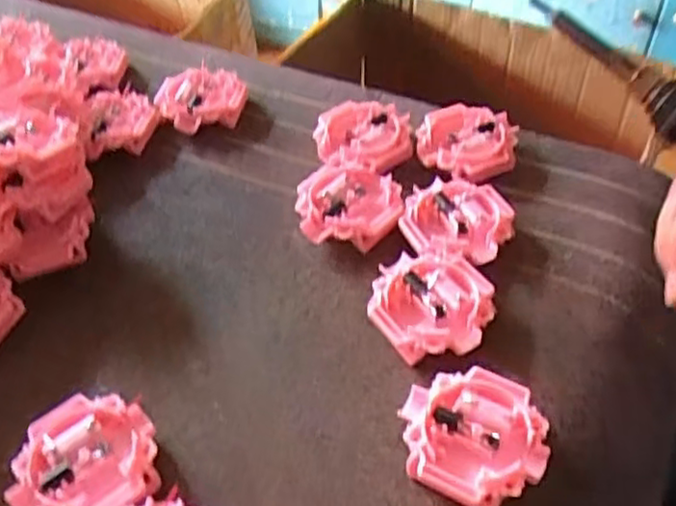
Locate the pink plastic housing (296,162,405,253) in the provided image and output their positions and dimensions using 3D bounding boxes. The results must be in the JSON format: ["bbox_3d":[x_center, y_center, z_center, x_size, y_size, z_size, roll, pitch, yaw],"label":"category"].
[{"bbox_3d":[0.006,-0.025,0.362,0.052,0.016,0.051,6,49,10],"label":"pink plastic housing"}]

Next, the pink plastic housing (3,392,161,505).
[{"bbox_3d":[-0.098,0.083,0.272,0.053,0.015,0.053,-2,48,2],"label":"pink plastic housing"}]

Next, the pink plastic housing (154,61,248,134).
[{"bbox_3d":[-0.082,-0.093,0.429,0.051,0.018,0.053,-1,48,1],"label":"pink plastic housing"}]

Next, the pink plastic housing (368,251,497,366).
[{"bbox_3d":[0.041,0.024,0.314,0.052,0.015,0.052,-2,48,2],"label":"pink plastic housing"}]

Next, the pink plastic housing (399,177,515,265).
[{"bbox_3d":[0.059,-0.015,0.347,0.052,0.014,0.051,-2,48,2],"label":"pink plastic housing"}]

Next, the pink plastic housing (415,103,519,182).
[{"bbox_3d":[0.070,-0.060,0.385,0.052,0.016,0.047,6,49,10],"label":"pink plastic housing"}]

